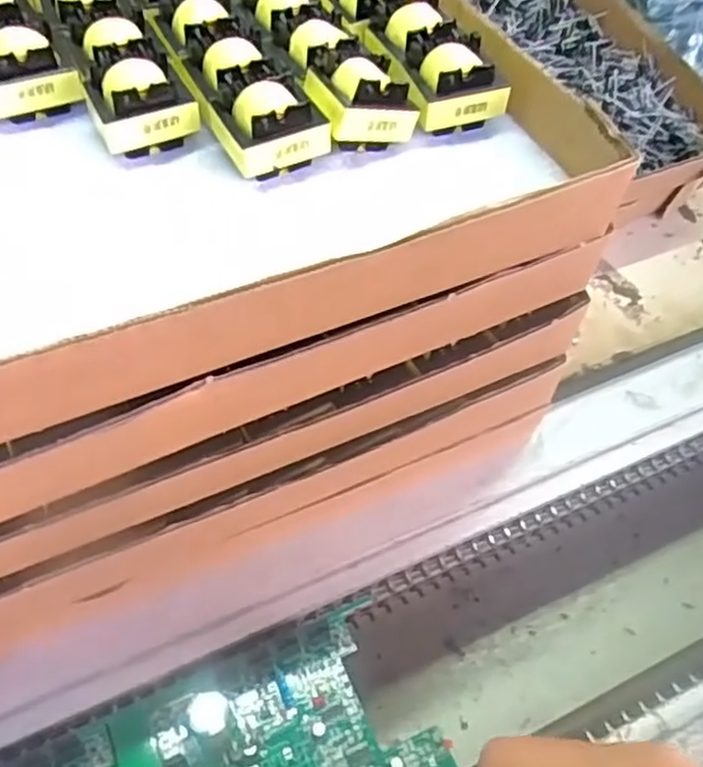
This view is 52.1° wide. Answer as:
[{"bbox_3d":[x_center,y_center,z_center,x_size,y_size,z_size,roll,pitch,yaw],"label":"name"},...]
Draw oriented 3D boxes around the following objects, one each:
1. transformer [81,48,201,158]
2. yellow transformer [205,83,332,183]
[{"bbox_3d":[-0.077,-0.102,0.263,0.034,0.028,0.031,-20,57,-17],"label":"transformer"},{"bbox_3d":[-0.030,-0.091,0.257,0.037,0.027,0.026,-19,57,-16],"label":"yellow transformer"}]

